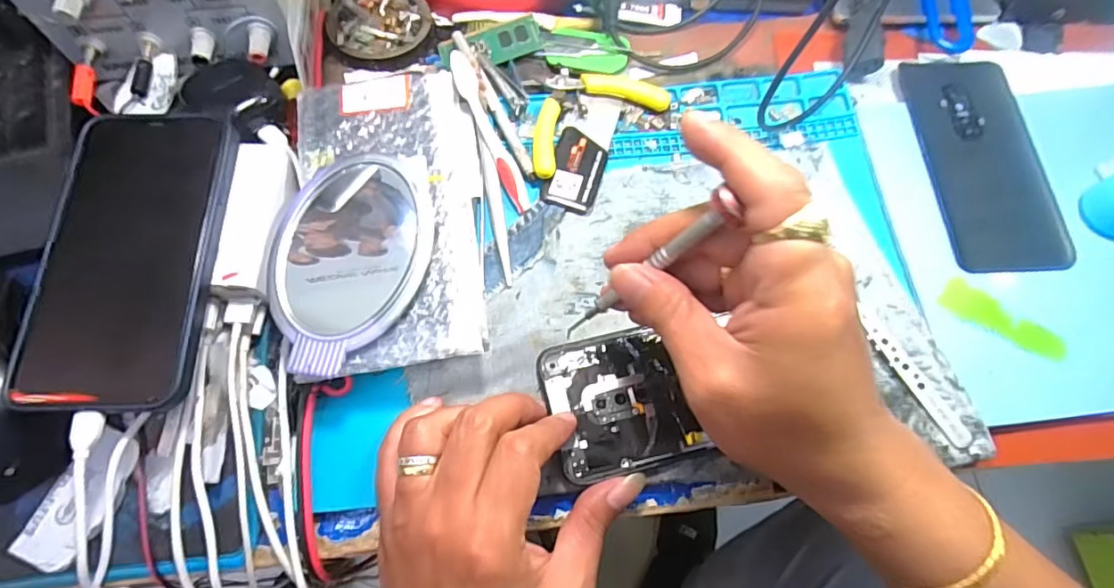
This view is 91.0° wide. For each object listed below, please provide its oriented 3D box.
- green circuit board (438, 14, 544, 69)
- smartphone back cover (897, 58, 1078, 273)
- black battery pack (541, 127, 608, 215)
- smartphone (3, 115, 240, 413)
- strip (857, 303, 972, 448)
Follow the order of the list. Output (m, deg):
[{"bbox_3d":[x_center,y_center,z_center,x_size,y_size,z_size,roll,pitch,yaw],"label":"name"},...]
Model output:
[{"bbox_3d":[-0.044,-0.169,0.371,0.068,0.006,0.031,-20,71,-9],"label":"green circuit board"},{"bbox_3d":[0.268,-0.087,0.345,0.069,0.005,0.153,-2,69,-2],"label":"smartphone back cover"},{"bbox_3d":[0.013,-0.079,0.343,0.032,0.004,0.057,16,69,5],"label":"black battery pack"},{"bbox_3d":[-0.216,-0.021,0.276,0.081,0.011,0.157,-1,71,-1],"label":"smartphone"},{"bbox_3d":[0.191,0.045,0.293,0.011,0.004,0.077,-30,70,-1],"label":"strip"}]

